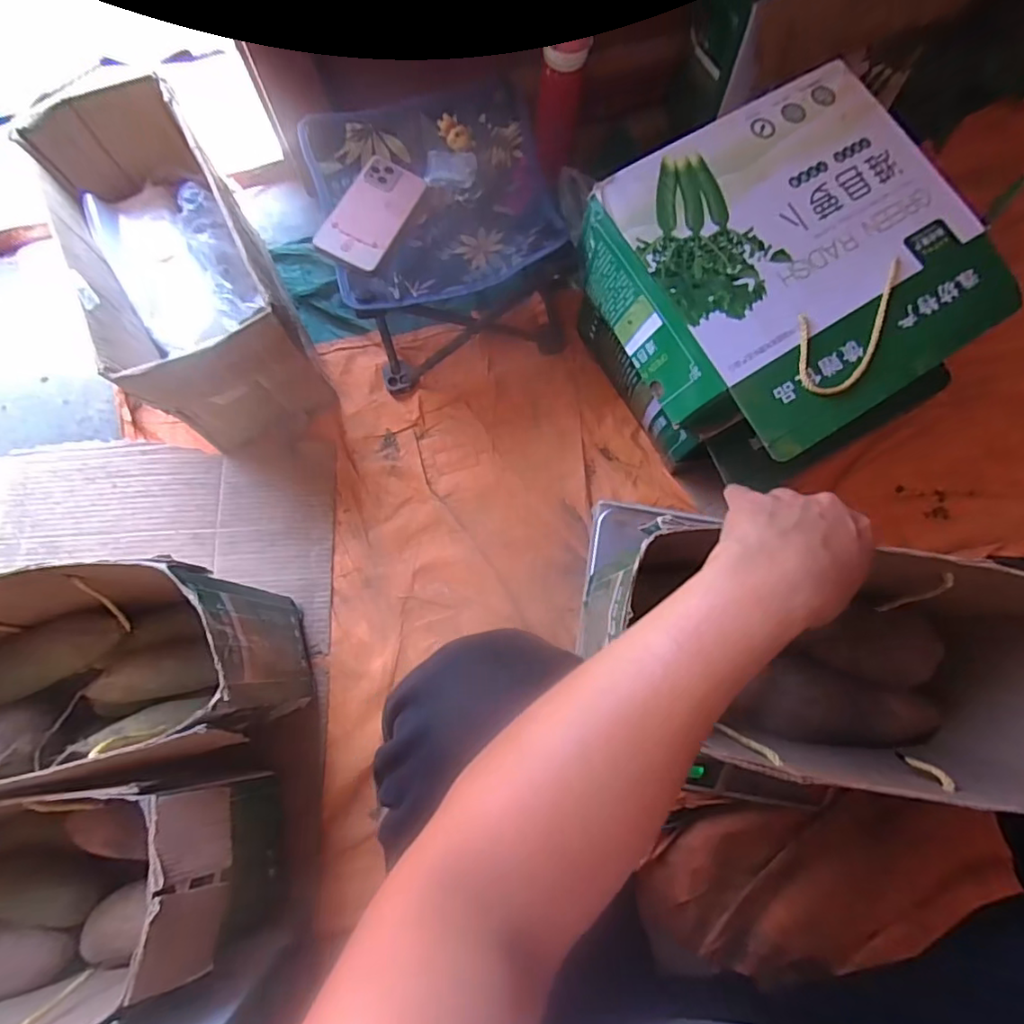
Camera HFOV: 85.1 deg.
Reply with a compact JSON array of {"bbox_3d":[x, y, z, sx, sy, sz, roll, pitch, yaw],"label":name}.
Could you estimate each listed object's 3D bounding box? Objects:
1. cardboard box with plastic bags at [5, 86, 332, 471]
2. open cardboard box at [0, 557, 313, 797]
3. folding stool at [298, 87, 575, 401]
[{"bbox_3d":[-0.401,-0.282,0.727,0.184,0.278,0.362,-26,78,-6],"label":"cardboard box with plastic bags"},{"bbox_3d":[-0.440,0.166,0.569,0.375,0.262,0.185,-11,77,-3],"label":"open cardboard box"},{"bbox_3d":[-0.093,-0.364,0.773,0.279,0.223,0.278,-19,76,-5],"label":"folding stool"}]

